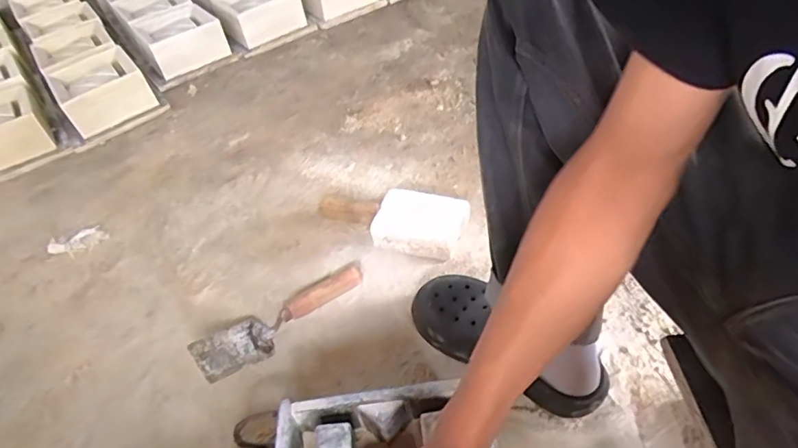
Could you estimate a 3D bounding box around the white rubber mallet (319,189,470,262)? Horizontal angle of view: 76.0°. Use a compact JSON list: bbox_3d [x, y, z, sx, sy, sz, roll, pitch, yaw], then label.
[{"bbox_3d":[-0.014,-0.008,0.874,0.248,0.062,0.110,8,50,18],"label":"white rubber mallet"}]

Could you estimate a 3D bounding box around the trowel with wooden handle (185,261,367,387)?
[{"bbox_3d":[-0.174,0.136,0.766,0.264,0.062,0.067,-36,51,-21],"label":"trowel with wooden handle"}]

